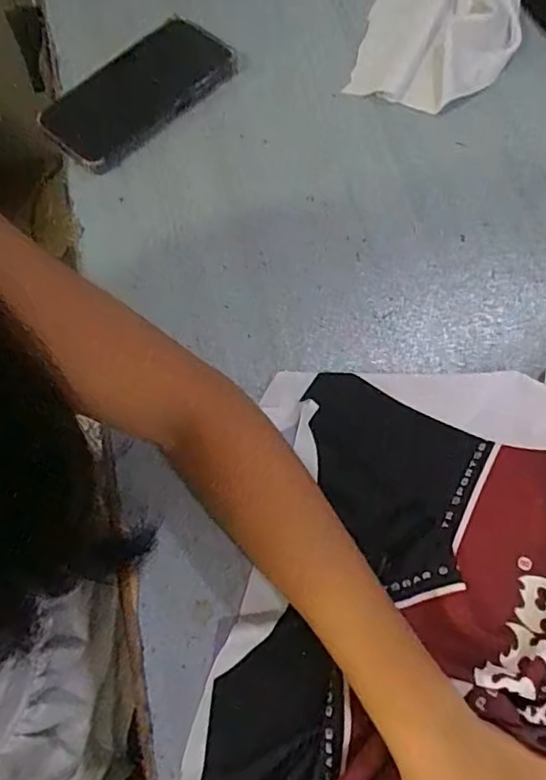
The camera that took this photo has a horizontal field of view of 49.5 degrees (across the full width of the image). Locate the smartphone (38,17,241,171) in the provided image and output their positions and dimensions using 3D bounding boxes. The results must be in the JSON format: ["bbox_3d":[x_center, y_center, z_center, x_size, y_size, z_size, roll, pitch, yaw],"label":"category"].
[{"bbox_3d":[-0.117,-0.262,0.517,0.172,0.013,0.091,-42,73,-14],"label":"smartphone"}]

